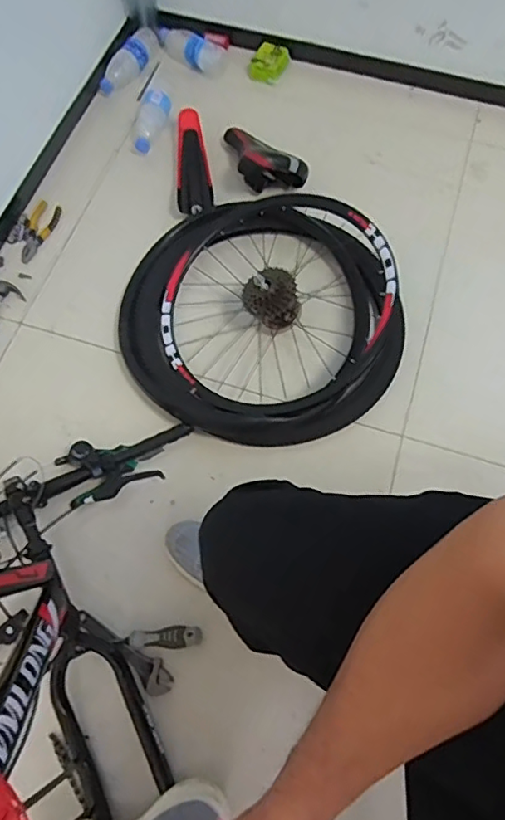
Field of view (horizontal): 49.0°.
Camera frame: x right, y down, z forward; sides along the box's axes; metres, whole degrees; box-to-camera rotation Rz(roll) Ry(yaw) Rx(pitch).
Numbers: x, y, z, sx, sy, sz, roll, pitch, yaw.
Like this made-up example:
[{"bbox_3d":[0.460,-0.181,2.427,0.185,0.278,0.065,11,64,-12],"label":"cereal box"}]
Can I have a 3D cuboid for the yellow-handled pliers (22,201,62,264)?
[{"bbox_3d":[-0.471,-0.391,1.218,0.062,0.012,0.159,15,68,4],"label":"yellow-handled pliers"}]

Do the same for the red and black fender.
[{"bbox_3d":[-0.140,-0.568,1.272,0.075,0.035,0.280,-7,68,-5],"label":"red and black fender"}]

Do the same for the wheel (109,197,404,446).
[{"bbox_3d":[0.000,-0.197,1.061,0.507,0.150,0.516,1,68,-2],"label":"wheel"}]

